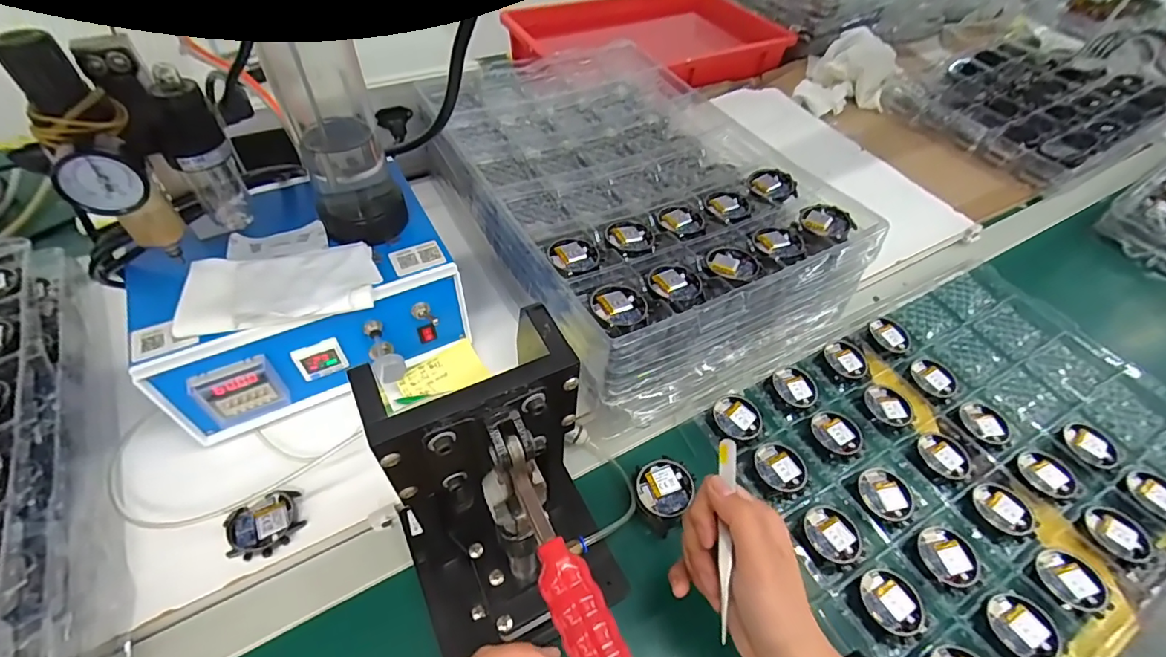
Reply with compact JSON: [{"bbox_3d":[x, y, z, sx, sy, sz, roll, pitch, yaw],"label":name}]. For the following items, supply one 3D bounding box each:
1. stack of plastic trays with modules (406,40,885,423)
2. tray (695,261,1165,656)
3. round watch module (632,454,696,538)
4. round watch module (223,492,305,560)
[{"bbox_3d":[0.043,-0.141,0.561,0.302,0.116,0.439,-23,57,-21],"label":"stack of plastic trays with modules"},{"bbox_3d":[0.347,0.104,0.461,0.432,0.023,0.292,-24,58,-21],"label":"tray"},{"bbox_3d":[0.066,0.129,0.402,0.048,0.008,0.055,-16,55,-16],"label":"round watch module"},{"bbox_3d":[-0.236,0.147,0.382,0.048,0.011,0.043,-23,57,-21],"label":"round watch module"}]

